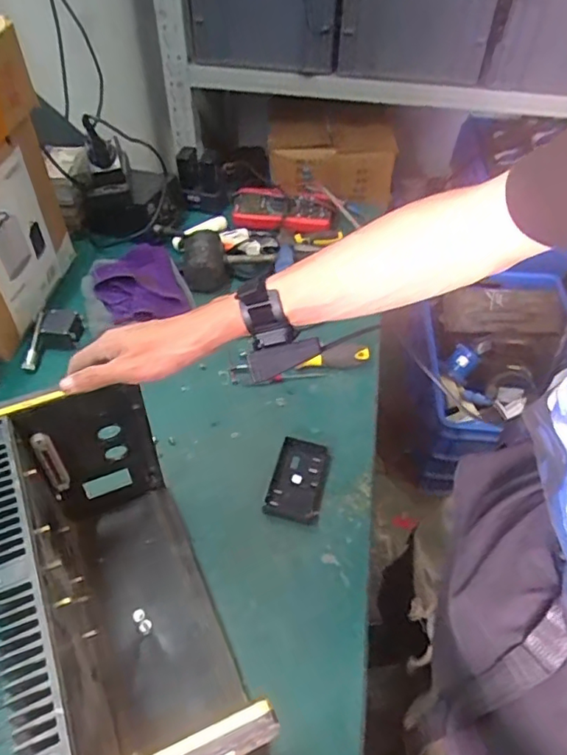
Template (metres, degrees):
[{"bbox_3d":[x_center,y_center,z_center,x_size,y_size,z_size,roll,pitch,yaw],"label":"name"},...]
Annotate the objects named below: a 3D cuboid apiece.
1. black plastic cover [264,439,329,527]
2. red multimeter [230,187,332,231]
[{"bbox_3d":[0.020,0.129,0.729,0.068,0.015,0.111,11,50,8],"label":"black plastic cover"},{"bbox_3d":[-0.002,-0.319,1.083,0.182,0.033,0.091,4,70,1],"label":"red multimeter"}]

